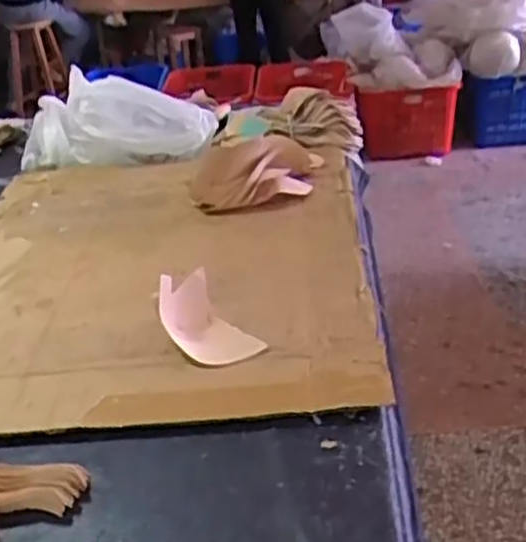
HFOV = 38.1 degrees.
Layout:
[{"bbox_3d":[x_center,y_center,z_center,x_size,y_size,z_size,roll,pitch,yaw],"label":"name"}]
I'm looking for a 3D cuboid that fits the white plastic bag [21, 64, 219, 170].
[{"bbox_3d":[-0.308,-0.304,1.534,0.416,0.153,0.183,0,29,12],"label":"white plastic bag"}]

